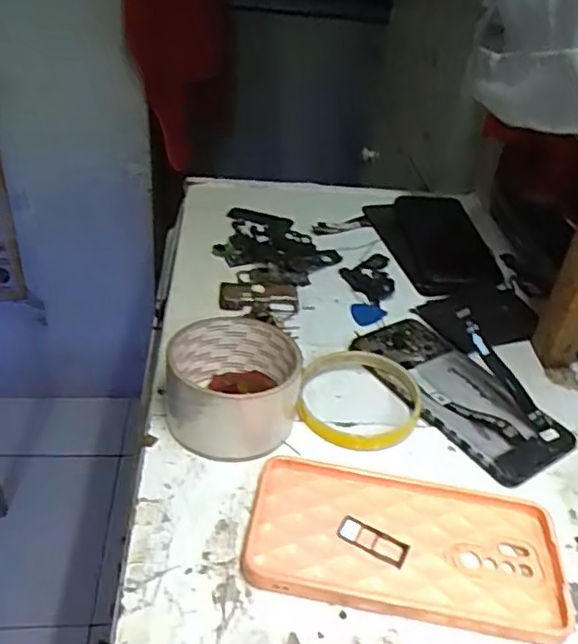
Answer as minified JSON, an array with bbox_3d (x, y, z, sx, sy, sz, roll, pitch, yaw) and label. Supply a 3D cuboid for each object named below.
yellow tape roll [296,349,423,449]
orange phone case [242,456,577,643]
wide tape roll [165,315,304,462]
[{"bbox_3d":[0.048,0.050,0.425,0.080,0.012,0.085,4,37,-3],"label":"yellow tape roll"},{"bbox_3d":[0.063,0.119,0.342,0.166,0.007,0.084,10,37,4],"label":"orange phone case"},{"bbox_3d":[-0.035,0.039,0.394,0.081,0.050,0.087,0,37,-9],"label":"wide tape roll"}]

